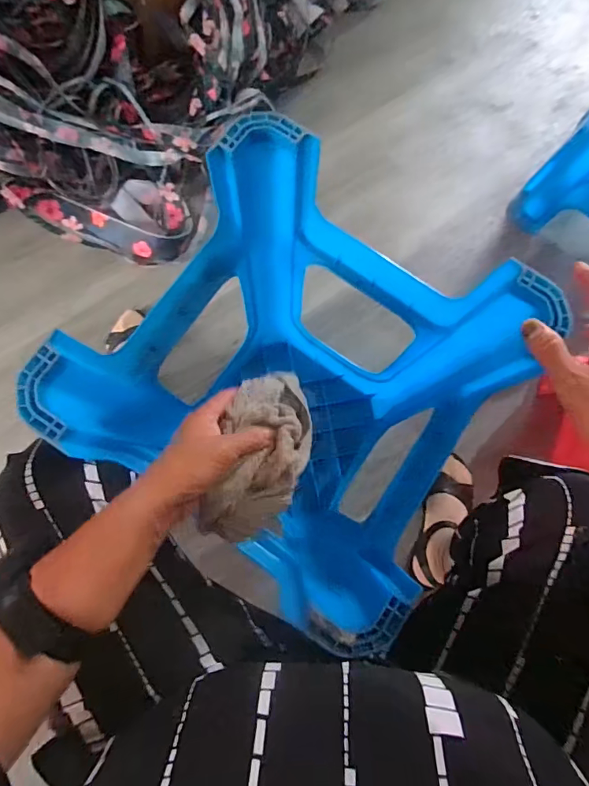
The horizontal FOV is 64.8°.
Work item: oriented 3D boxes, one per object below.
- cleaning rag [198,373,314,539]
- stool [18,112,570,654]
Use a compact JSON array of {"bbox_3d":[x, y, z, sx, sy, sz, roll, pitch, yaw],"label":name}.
[{"bbox_3d":[-0.026,0.046,0.414,0.074,0.059,0.162,14,64,1],"label":"cleaning rag"},{"bbox_3d":[0.001,0.004,0.643,0.377,0.467,0.380,34,80,5],"label":"stool"}]

